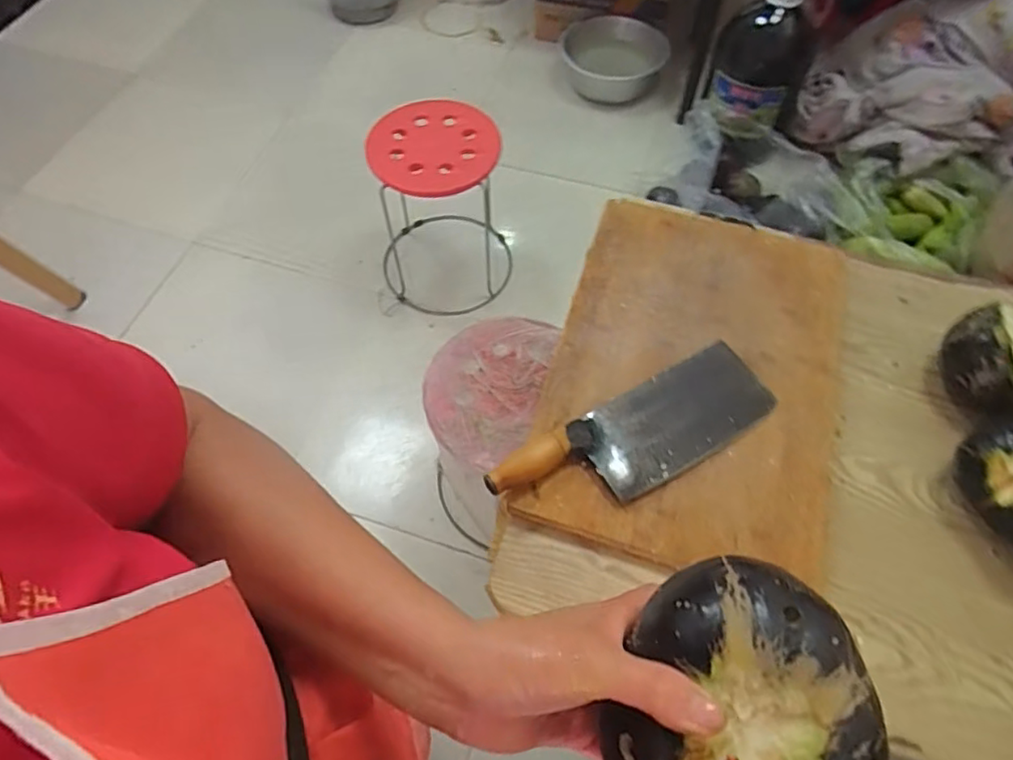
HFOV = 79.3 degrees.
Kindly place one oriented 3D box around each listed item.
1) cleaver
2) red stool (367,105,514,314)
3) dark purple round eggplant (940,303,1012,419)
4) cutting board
[{"bbox_3d":[0.142,0.059,0.647,0.321,0.032,0.103,-26,64,-14],"label":"cleaver"},{"bbox_3d":[-0.166,-0.433,1.565,0.297,0.436,0.309,-8,61,-4],"label":"red stool"},{"bbox_3d":[0.566,-0.019,0.688,0.137,0.080,0.128,0,61,0],"label":"dark purple round eggplant"},{"bbox_3d":[0.225,-0.014,0.714,0.315,0.026,0.468,16,62,9],"label":"cutting board"}]

